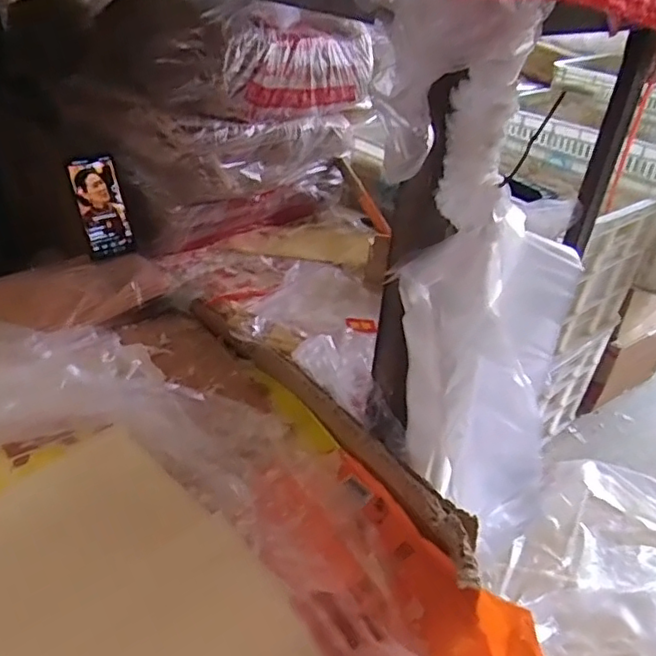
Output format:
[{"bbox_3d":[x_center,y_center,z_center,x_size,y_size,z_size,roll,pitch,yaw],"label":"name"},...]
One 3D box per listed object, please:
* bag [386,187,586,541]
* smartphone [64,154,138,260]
[{"bbox_3d":[0.160,0.092,0.596,0.166,0.432,0.095,-26,42,-7],"label":"bag"},{"bbox_3d":[-0.347,-0.185,0.907,0.075,0.148,0.015,-21,18,-29],"label":"smartphone"}]

